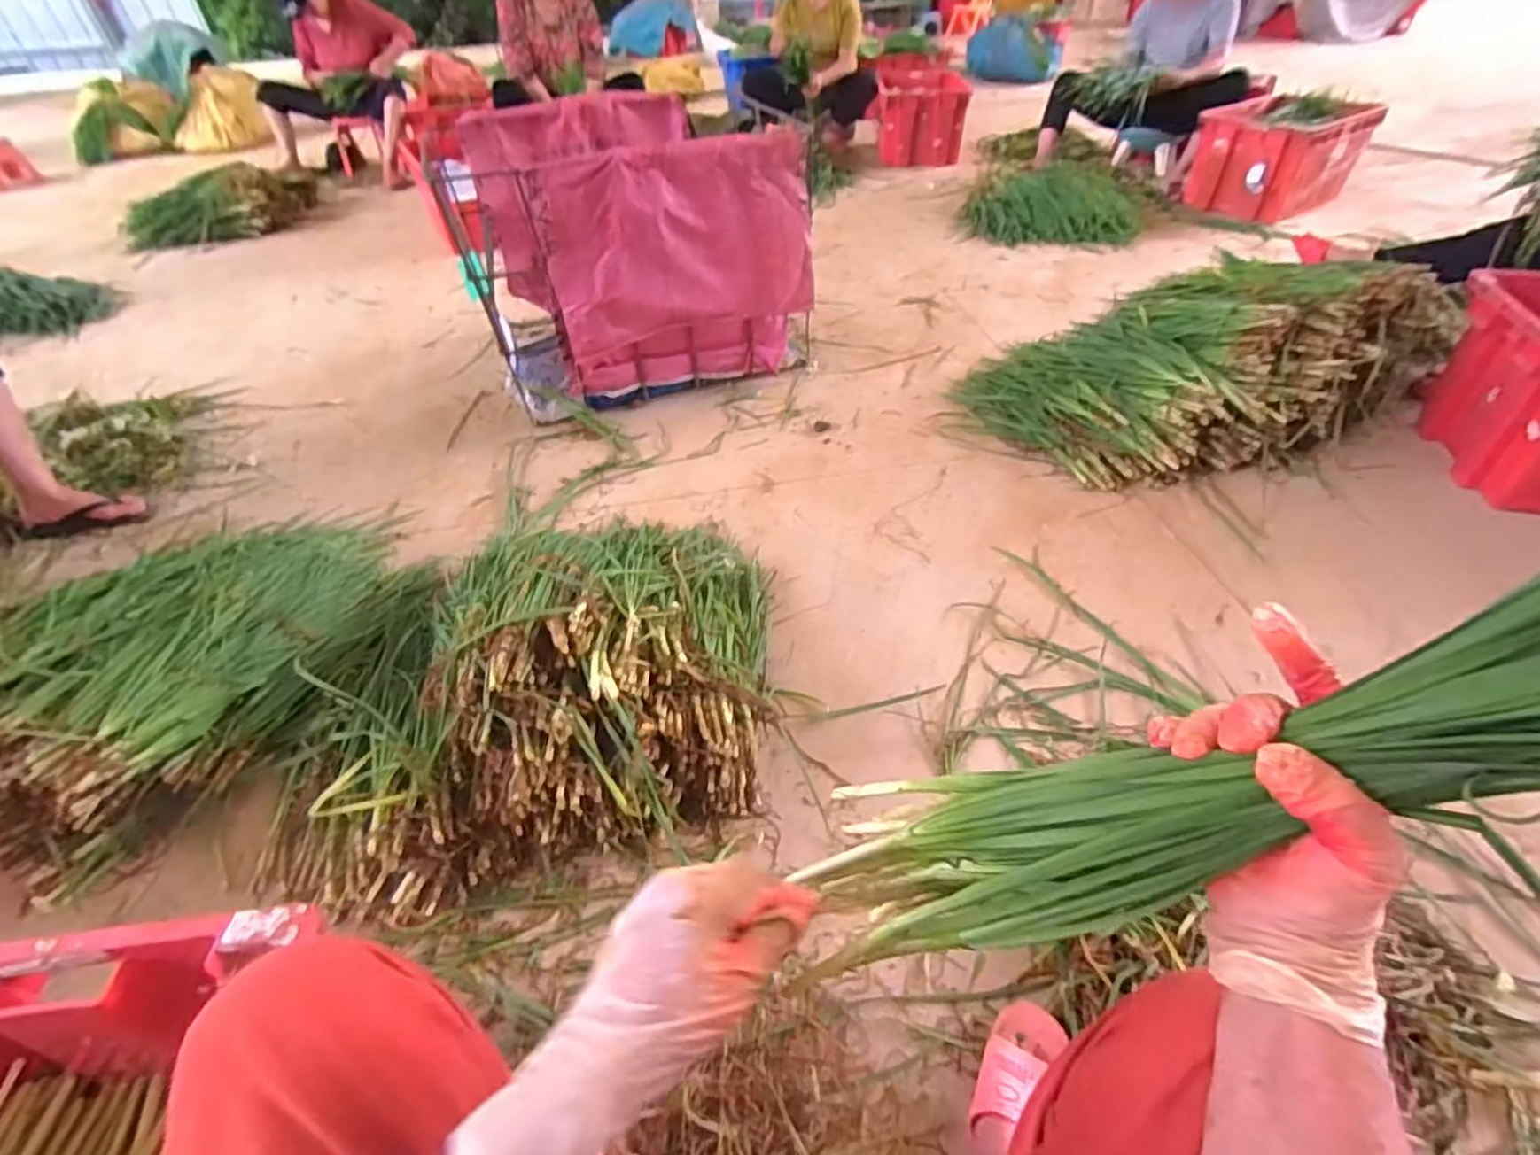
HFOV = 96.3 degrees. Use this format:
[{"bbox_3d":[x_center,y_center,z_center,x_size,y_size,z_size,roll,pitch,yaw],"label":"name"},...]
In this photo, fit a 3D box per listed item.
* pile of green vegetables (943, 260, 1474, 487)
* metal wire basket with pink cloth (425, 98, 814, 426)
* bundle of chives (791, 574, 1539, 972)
[{"bbox_3d":[0.909,-0.501,1.544,0.853,0.283,0.577,-11,45,-8],"label":"pile of green vegetables"},{"bbox_3d":[-0.349,-0.828,1.752,0.756,0.540,0.638,-16,46,-13],"label":"metal wire basket with pink cloth"},{"bbox_3d":[0.253,0.094,0.317,0.522,0.091,0.134,-28,41,25],"label":"bundle of chives"}]

